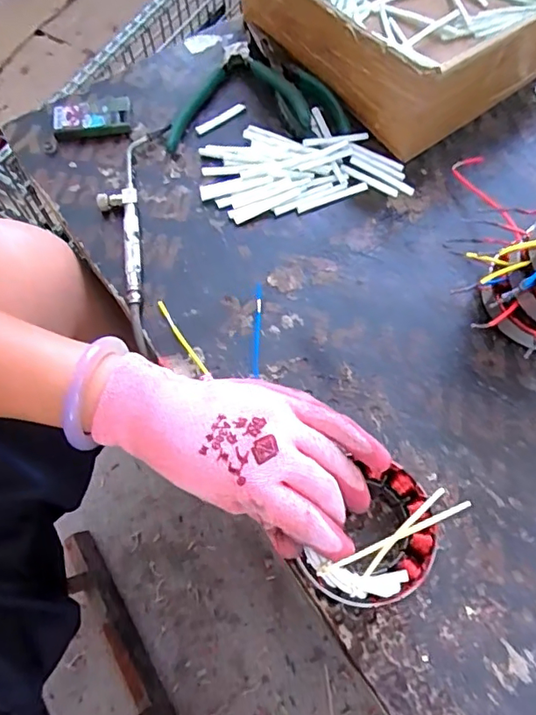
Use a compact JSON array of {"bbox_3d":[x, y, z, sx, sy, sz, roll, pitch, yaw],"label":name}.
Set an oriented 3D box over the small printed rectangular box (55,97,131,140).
[{"bbox_3d":[-0.155,-0.211,0.472,0.067,0.016,0.031,-7,67,-1],"label":"small printed rectangular box"}]

